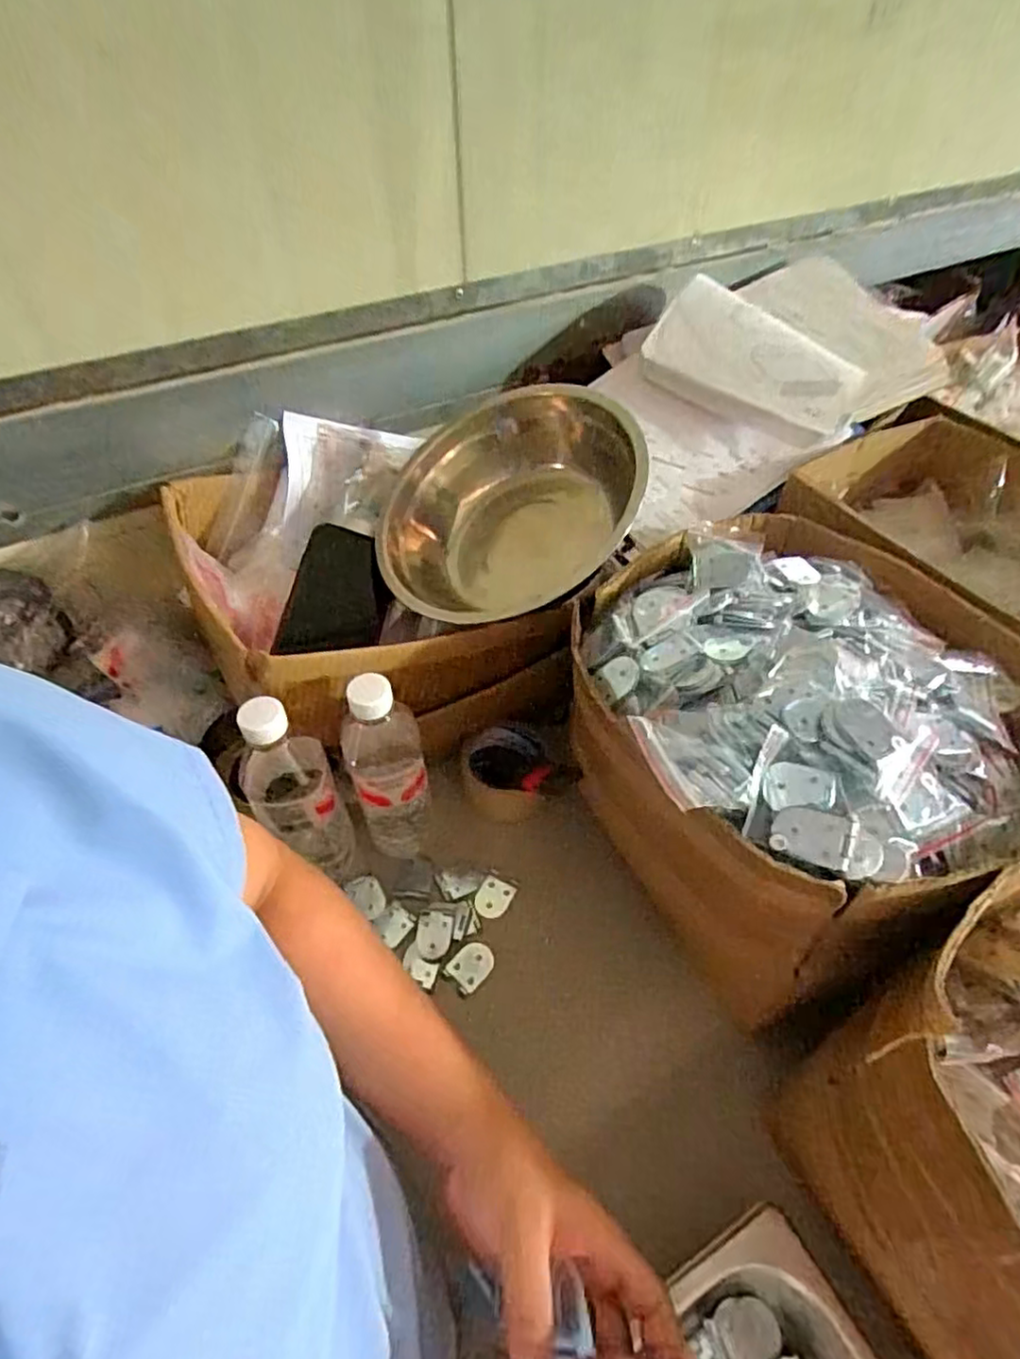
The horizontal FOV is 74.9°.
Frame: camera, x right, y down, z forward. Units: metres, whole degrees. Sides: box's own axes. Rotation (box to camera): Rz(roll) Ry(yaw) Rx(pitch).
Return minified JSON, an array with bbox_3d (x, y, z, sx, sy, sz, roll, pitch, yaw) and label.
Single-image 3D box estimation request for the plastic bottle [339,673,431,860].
[{"bbox_3d":[-0.105,0.081,0.575,0.064,0.220,0.060,-11,50,-9],"label":"plastic bottle"}]

